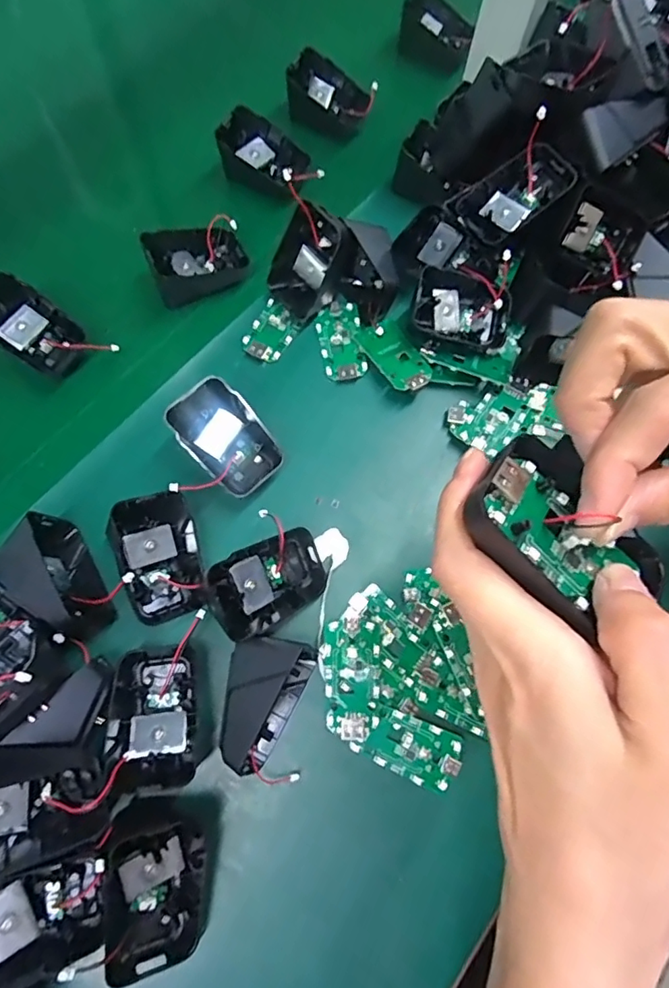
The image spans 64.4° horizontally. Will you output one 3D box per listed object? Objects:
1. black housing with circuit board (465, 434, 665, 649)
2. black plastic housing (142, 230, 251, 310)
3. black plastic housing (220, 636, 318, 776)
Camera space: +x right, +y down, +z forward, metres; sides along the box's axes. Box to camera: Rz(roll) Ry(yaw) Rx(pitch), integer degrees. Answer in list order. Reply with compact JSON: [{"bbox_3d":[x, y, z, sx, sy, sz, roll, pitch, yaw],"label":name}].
[{"bbox_3d":[0.073,0.012,0.171,0.046,0.022,0.061,-39,76,-13],"label":"black housing with circuit board"},{"bbox_3d":[-0.097,-0.167,0.377,0.065,0.031,0.045,-16,73,-9],"label":"black plastic housing"},{"bbox_3d":[-0.040,0.107,0.282,0.039,0.043,0.066,25,72,5],"label":"black plastic housing"}]

